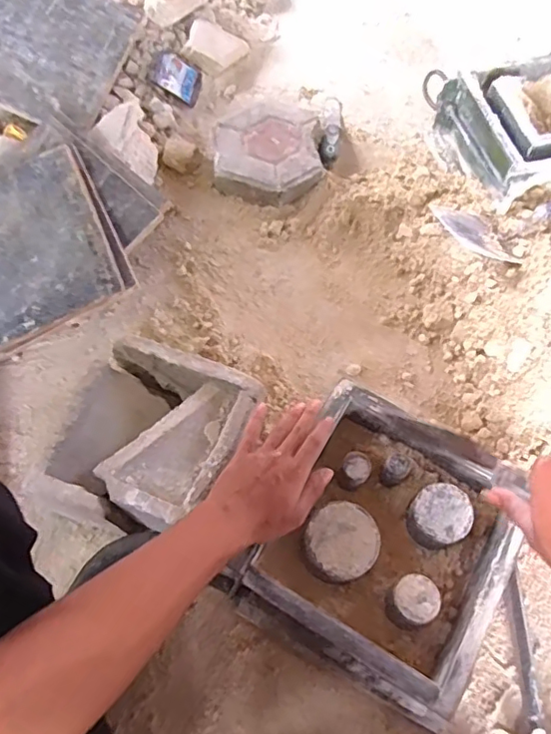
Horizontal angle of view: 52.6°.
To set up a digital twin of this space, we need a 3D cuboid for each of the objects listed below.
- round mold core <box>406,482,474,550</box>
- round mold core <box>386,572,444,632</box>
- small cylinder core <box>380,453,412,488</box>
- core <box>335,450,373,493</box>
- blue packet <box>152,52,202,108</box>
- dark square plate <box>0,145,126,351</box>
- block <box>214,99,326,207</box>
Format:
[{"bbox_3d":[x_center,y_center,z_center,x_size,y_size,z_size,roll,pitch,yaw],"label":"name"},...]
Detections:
[{"bbox_3d":[0.174,0.159,0.594,0.060,0.047,0.061,1,65,-3],"label":"round mold core"},{"bbox_3d":[0.135,0.234,0.554,0.046,0.049,0.043,1,65,-3],"label":"round mold core"},{"bbox_3d":[0.131,0.112,0.609,0.027,0.036,0.028,1,65,-3],"label":"small cylinder core"},{"bbox_3d":[0.087,0.114,0.611,0.031,0.042,0.033,1,65,-3],"label":"core"},{"bbox_3d":[-0.174,-0.521,1.010,0.082,0.009,0.067,26,89,-31],"label":"blue packet"},{"bbox_3d":[-0.373,-0.162,0.798,0.261,0.019,0.243,-24,81,2],"label":"dark square plate"},{"bbox_3d":[-0.014,-0.349,0.927,0.178,0.060,0.198,-5,66,-6],"label":"block"}]

